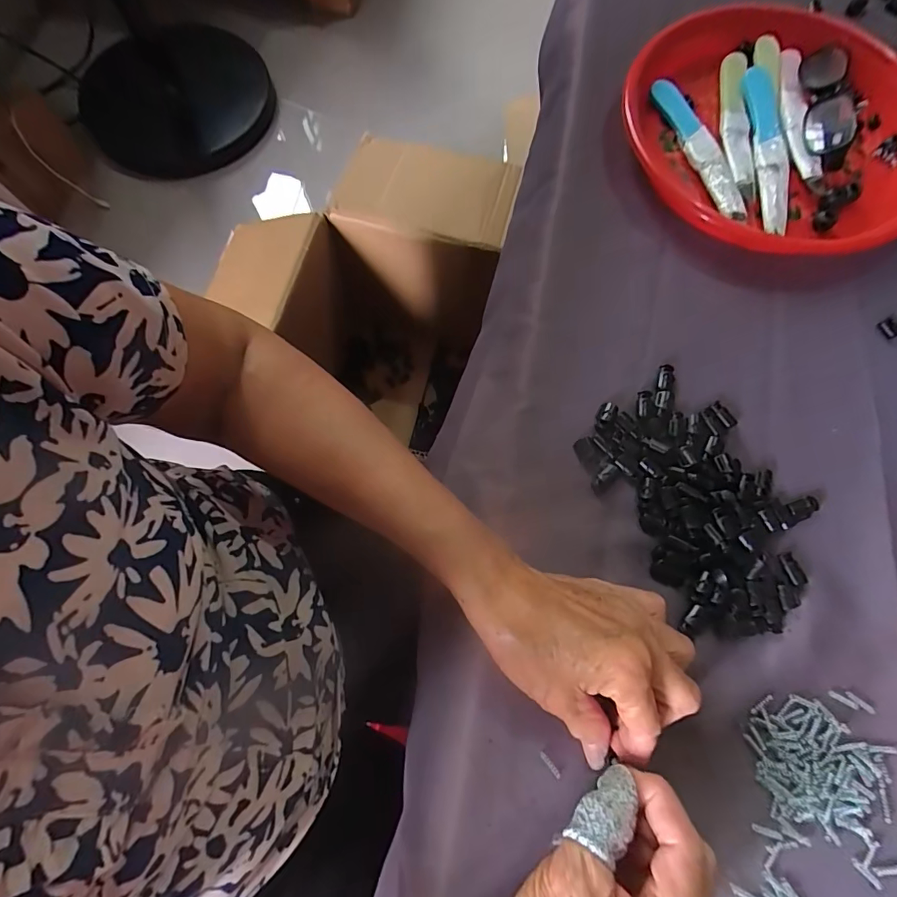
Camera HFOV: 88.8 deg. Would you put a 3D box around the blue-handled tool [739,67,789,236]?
[{"bbox_3d":[0.264,-0.251,0.380,0.027,0.011,0.173,4,74,1],"label":"blue-handled tool"}]

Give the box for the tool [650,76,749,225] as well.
[{"bbox_3d":[0.208,-0.249,0.379,0.025,0.010,0.152,-13,74,-4],"label":"tool"}]

